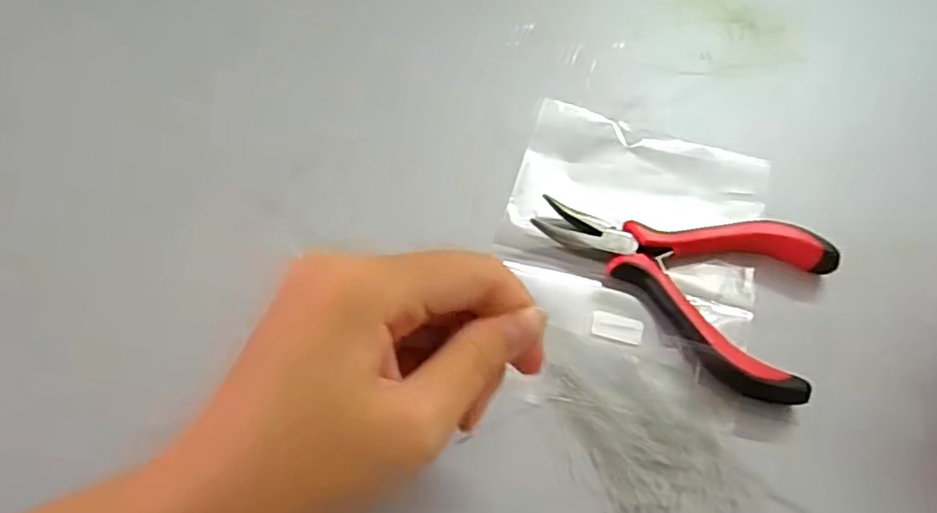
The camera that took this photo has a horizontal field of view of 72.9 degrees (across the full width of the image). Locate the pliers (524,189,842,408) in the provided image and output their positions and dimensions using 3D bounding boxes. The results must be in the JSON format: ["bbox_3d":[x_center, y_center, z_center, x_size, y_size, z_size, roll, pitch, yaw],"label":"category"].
[{"bbox_3d":[0.087,0.004,0.261,0.115,0.013,0.071,26,65,11],"label":"pliers"}]

